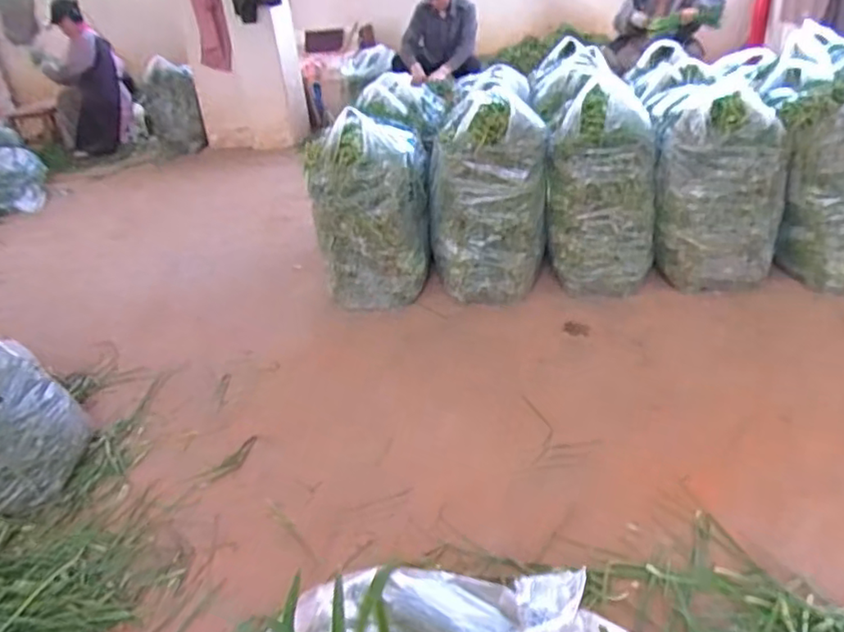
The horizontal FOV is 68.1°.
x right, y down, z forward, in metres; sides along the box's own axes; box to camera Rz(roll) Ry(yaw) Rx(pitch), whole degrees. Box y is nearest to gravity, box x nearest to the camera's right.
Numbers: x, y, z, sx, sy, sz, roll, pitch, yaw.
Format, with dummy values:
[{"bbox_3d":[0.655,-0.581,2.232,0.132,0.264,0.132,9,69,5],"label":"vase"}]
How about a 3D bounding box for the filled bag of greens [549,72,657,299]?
[{"bbox_3d":[0.516,-0.357,1.752,0.273,0.554,0.234,6,31,21],"label":"filled bag of greens"}]

